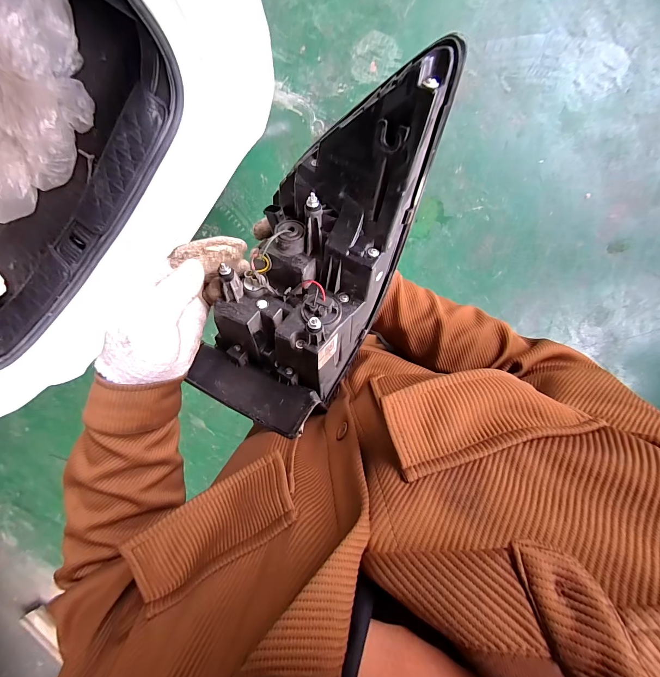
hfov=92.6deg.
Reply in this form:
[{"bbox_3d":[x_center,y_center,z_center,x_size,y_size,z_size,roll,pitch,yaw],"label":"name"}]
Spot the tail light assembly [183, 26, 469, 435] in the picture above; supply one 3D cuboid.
[{"bbox_3d":[-0.011,-0.055,0.297,0.150,0.092,0.340,34,117,0],"label":"tail light assembly"}]

